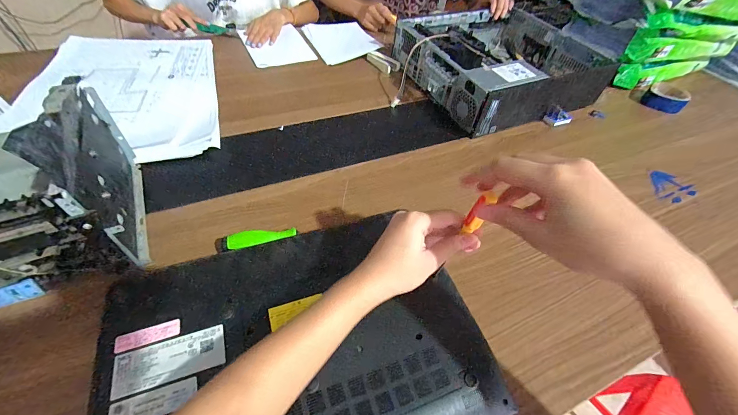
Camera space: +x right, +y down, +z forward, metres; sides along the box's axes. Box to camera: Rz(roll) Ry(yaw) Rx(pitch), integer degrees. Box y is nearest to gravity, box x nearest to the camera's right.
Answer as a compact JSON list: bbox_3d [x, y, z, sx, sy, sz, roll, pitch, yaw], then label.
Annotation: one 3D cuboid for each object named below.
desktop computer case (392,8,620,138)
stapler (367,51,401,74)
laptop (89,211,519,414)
[{"bbox_3d":[0.278,-0.335,0.735,0.449,0.102,0.352,-20,56,-21],"label":"desktop computer case"},{"bbox_3d":[0.034,-0.359,0.779,0.042,0.017,0.093,-31,61,-27],"label":"stapler"},{"bbox_3d":[-0.071,0.148,0.334,0.363,0.040,0.269,-13,54,-17],"label":"laptop"}]

